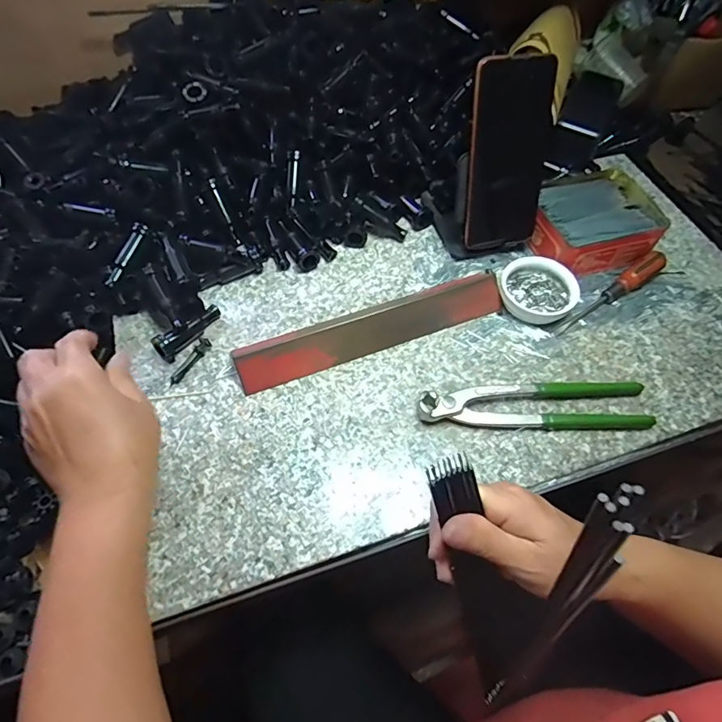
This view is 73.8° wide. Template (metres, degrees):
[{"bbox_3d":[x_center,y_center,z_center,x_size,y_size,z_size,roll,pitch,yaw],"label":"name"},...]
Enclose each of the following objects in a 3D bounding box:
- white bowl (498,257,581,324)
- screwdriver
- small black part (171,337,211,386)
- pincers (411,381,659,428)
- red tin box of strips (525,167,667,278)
[{"bbox_3d":[0.169,-0.067,0.469,0.065,0.026,0.072,-39,67,-22],"label":"white bowl"},{"bbox_3d":[0.249,-0.068,0.476,0.143,0.021,0.021,-32,64,-19],"label":"screwdriver"},{"bbox_3d":[-0.152,-0.001,0.424,0.011,0.012,0.050,27,61,14],"label":"small black part"},{"bbox_3d":[0.148,0.036,0.413,0.198,0.019,0.045,-1,58,-2],"label":"pincers"},{"bbox_3d":[0.242,-0.147,0.511,0.129,0.040,0.106,-14,60,-10],"label":"red tin box of strips"}]

